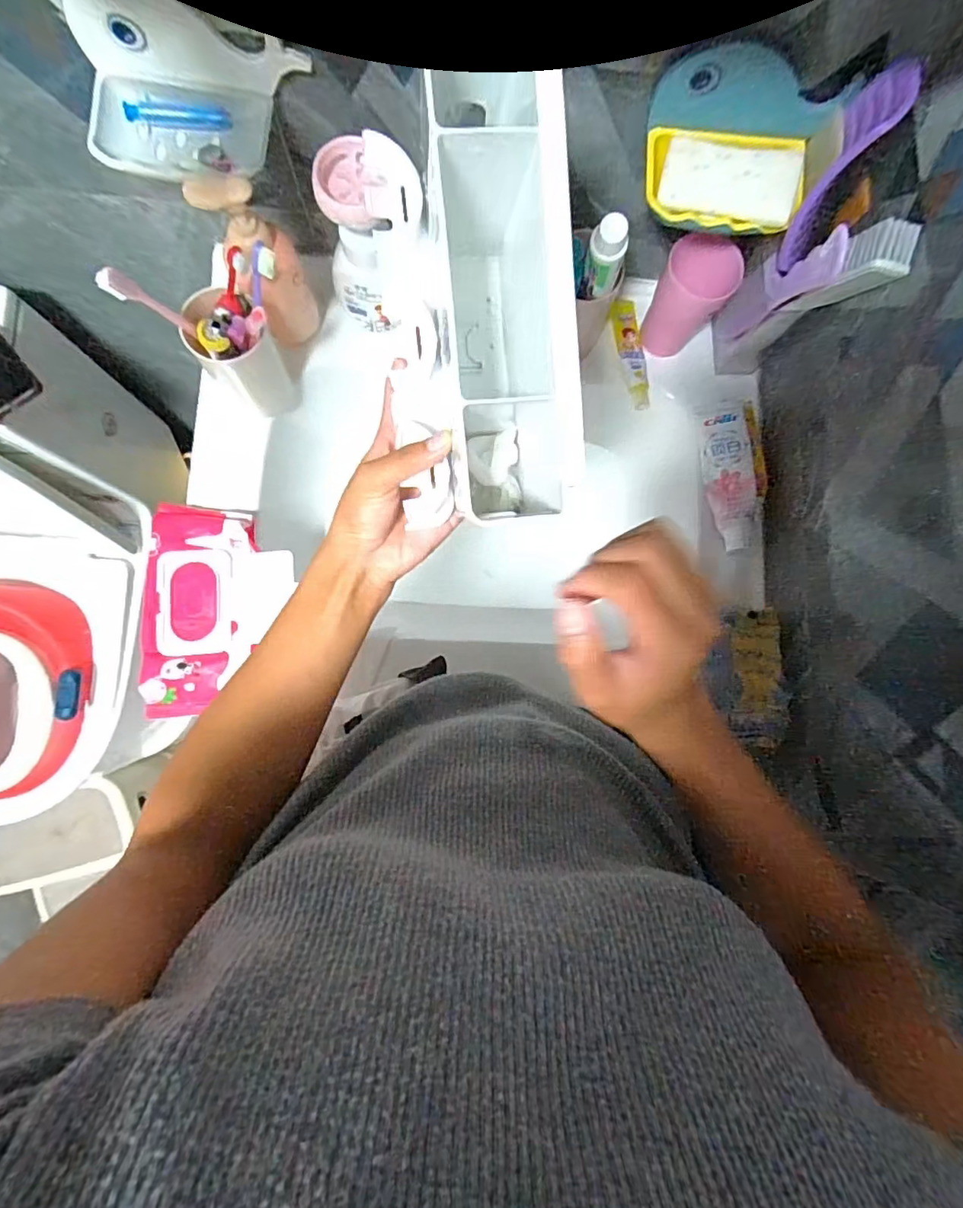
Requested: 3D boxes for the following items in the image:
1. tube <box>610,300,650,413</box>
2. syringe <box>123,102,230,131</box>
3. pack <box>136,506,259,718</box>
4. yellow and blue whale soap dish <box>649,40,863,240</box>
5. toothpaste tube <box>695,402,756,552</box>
[{"bbox_3d":[0.167,-0.281,0.601,0.034,0.026,0.129,-10,83,-5],"label":"tube"},{"bbox_3d":[-0.235,-0.383,0.420,0.075,0.015,0.012,-7,82,-5],"label":"syringe"},{"bbox_3d":[-0.262,0.002,0.499,0.093,0.033,0.194,-2,82,-4],"label":"pack"},{"bbox_3d":[0.207,-0.350,0.413,0.147,0.065,0.088,3,82,-3],"label":"yellow and blue whale soap dish"},{"bbox_3d":[0.266,-0.140,0.577,0.048,0.024,0.172,-1,82,-4],"label":"toothpaste tube"}]

